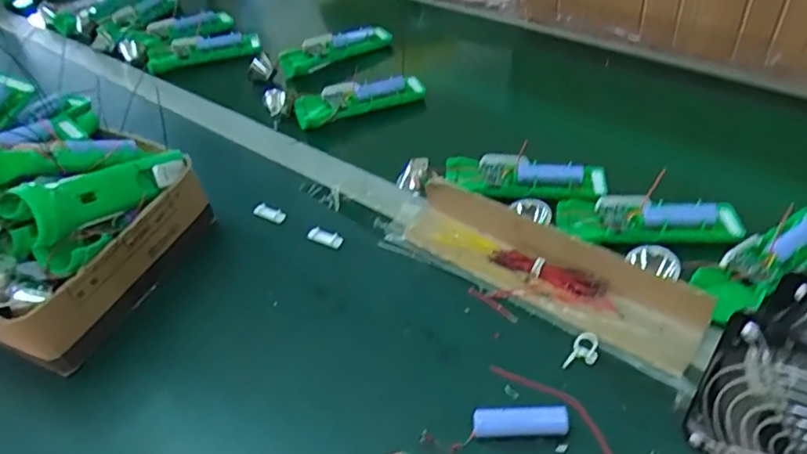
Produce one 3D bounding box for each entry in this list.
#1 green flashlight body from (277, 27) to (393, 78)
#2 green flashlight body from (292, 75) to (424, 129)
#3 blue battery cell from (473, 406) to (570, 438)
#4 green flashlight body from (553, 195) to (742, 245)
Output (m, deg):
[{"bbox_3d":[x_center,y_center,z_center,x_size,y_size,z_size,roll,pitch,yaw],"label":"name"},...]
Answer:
[{"bbox_3d":[-0.096,-0.263,0.898,0.177,0.048,0.046,-22,42,-14],"label":"green flashlight body"},{"bbox_3d":[-0.055,-0.164,0.785,0.173,0.035,0.059,-18,45,-11],"label":"green flashlight body"},{"bbox_3d":[0.085,0.143,0.443,0.067,0.014,0.019,-3,44,4],"label":"blue battery cell"},{"bbox_3d":[0.235,-0.007,0.583,0.167,0.022,0.050,0,44,7],"label":"green flashlight body"}]

